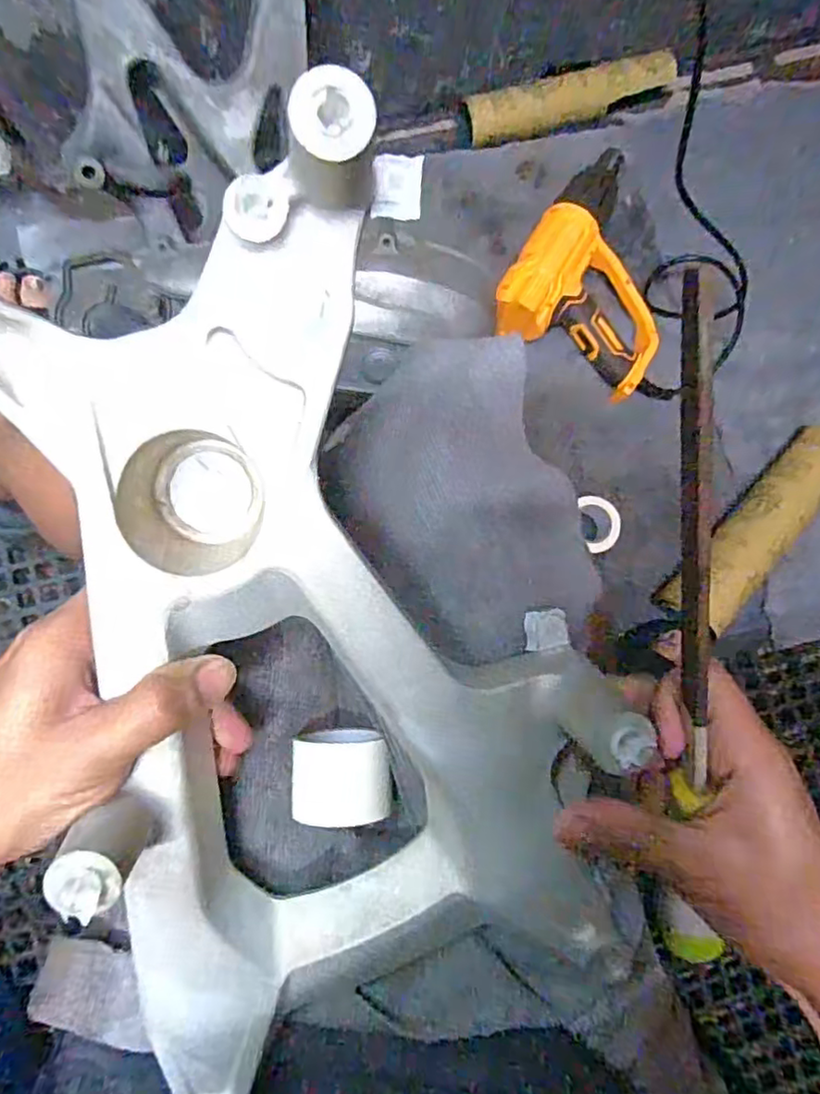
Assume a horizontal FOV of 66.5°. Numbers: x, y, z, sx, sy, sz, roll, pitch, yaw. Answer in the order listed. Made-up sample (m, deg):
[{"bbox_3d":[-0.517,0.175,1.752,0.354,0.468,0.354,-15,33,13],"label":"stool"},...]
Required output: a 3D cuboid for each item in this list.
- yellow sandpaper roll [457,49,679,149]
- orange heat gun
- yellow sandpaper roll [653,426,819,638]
[{"bbox_3d":[0.209,-0.577,0.804,0.286,0.043,0.055,-23,84,-8],"label":"yellow sandpaper roll"},{"bbox_3d":[0.222,-0.334,0.741,0.195,0.071,0.278,22,80,-2],"label":"orange heat gun"},{"bbox_3d":[0.398,-0.021,0.703,0.076,0.064,0.283,42,80,2],"label":"yellow sandpaper roll"}]

